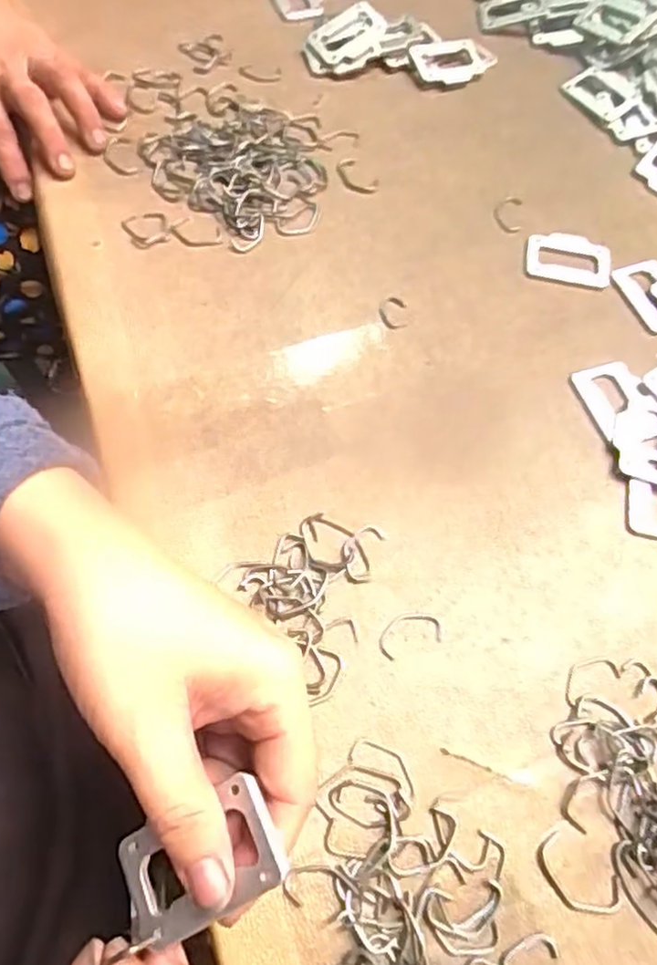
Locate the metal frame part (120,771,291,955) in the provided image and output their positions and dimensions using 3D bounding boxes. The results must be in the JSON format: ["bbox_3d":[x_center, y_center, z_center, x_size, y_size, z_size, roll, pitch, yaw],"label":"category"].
[{"bbox_3d":[-0.039,0.115,0.204,0.052,0.005,0.033,-32,63,9],"label":"metal frame part"}]

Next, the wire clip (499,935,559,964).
[{"bbox_3d":[0.076,0.193,0.262,0.020,0.004,0.034,25,65,9],"label":"wire clip"}]

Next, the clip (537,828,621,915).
[{"bbox_3d":[0.103,0.164,0.278,0.037,0.004,0.022,35,67,13],"label":"clip"}]

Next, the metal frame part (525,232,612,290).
[{"bbox_3d":[0.152,-0.142,0.425,0.054,0.004,0.039,10,64,2],"label":"metal frame part"}]

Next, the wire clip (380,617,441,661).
[{"bbox_3d":[0.038,0.071,0.318,0.031,0.004,0.017,-20,67,-12],"label":"wire clip"}]

